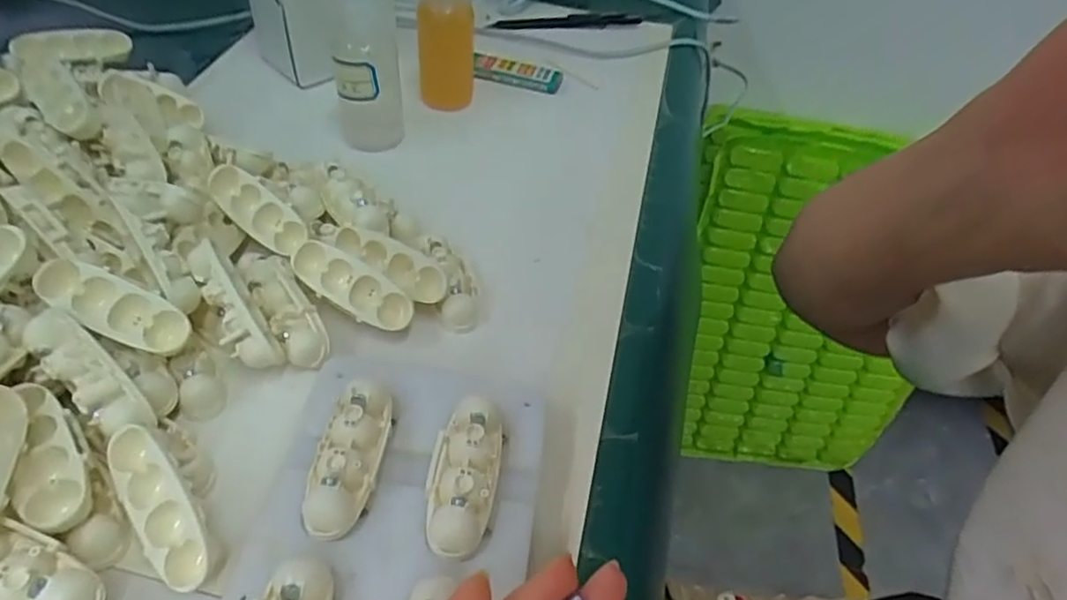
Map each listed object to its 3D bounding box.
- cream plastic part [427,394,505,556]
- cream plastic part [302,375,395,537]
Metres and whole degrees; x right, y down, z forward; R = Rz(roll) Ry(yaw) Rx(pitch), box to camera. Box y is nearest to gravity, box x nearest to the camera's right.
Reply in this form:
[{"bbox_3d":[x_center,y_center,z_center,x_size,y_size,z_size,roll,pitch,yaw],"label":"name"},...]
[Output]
[{"bbox_3d":[-0.026,0.066,0.254,0.026,0.016,0.060,9,47,1],"label":"cream plastic part"},{"bbox_3d":[-0.070,0.057,0.255,0.023,0.015,0.064,9,47,1],"label":"cream plastic part"}]

